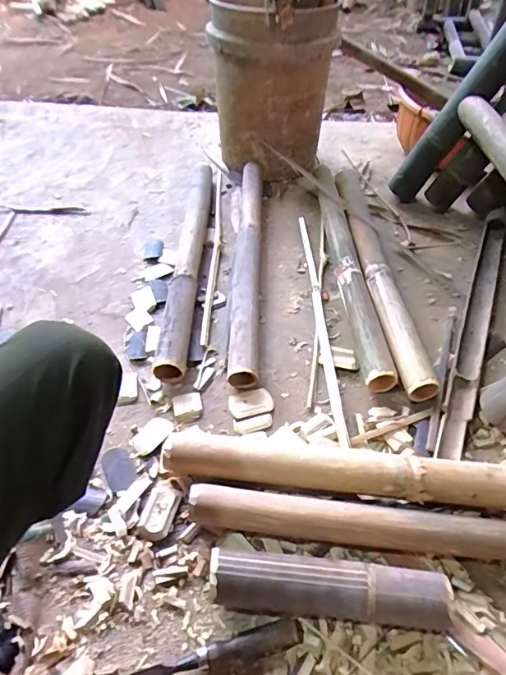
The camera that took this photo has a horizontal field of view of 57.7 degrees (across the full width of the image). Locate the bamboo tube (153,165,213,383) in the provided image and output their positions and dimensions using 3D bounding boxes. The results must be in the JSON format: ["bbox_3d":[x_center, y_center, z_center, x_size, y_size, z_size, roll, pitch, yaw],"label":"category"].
[{"bbox_3d":[-0.129,-0.180,0.944,0.059,0.060,0.639,1,48,1],"label":"bamboo tube"}]

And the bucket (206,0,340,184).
[{"bbox_3d":[0.045,-0.593,1.116,0.263,0.394,0.262,0,48,0],"label":"bucket"}]

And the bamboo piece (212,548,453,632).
[{"bbox_3d":[0.086,0.287,0.520,0.256,0.062,0.054,4,48,4],"label":"bamboo piece"}]

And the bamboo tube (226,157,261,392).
[{"bbox_3d":[-0.013,-0.169,0.934,0.052,0.060,0.630,1,48,1],"label":"bamboo tube"}]

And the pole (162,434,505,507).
[{"bbox_3d":[0.205,0.171,0.582,0.649,0.044,0.059,5,49,5],"label":"pole"}]

